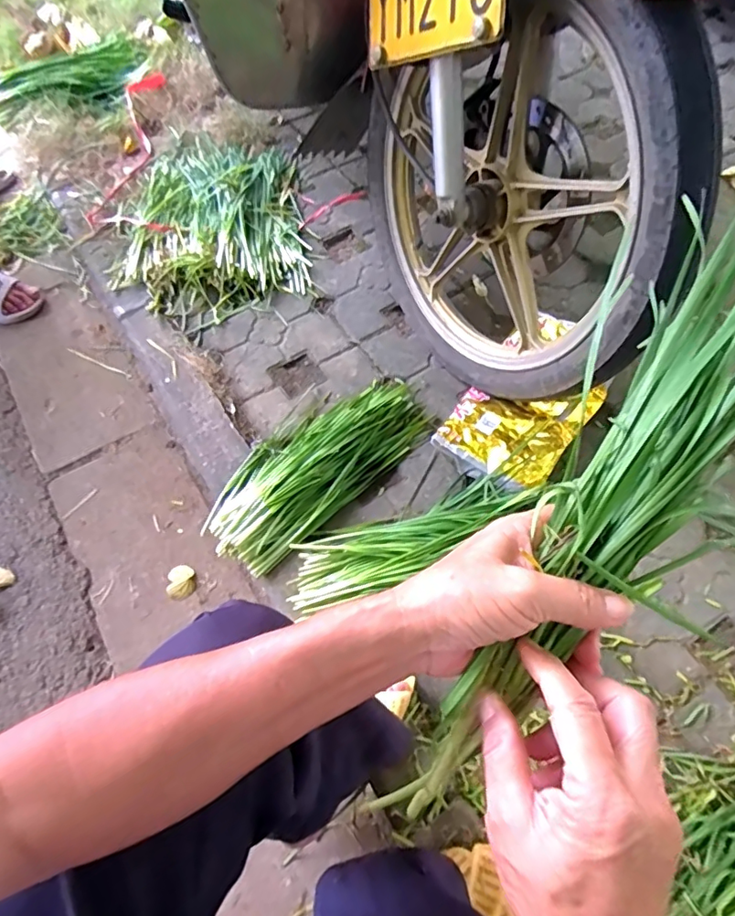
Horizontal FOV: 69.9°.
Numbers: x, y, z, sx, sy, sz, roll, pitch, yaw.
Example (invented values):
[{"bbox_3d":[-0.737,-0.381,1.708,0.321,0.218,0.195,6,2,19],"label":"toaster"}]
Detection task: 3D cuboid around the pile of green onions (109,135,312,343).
[{"bbox_3d":[-0.344,-0.509,1.150,0.406,0.085,0.548,-10,61,-2],"label":"pile of green onions"}]

